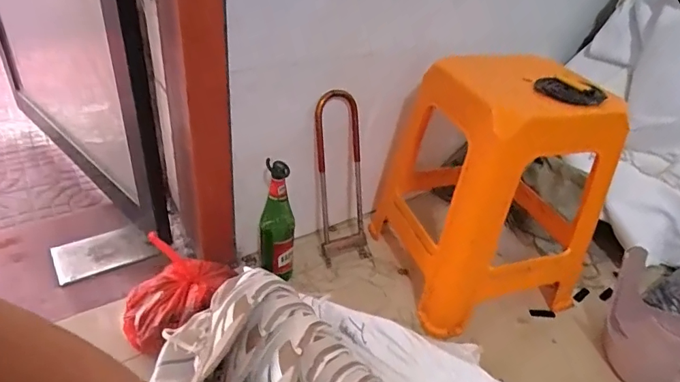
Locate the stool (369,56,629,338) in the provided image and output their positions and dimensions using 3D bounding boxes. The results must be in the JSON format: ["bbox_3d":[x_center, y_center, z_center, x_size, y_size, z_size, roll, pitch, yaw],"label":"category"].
[{"bbox_3d":[0.299,-0.029,0.986,0.340,0.456,0.404,-7,38,-19],"label":"stool"}]

